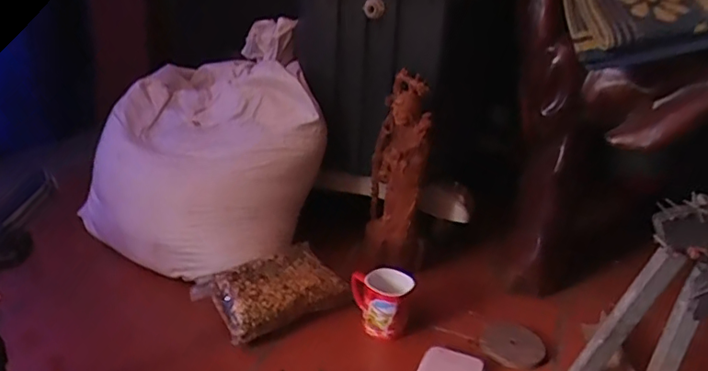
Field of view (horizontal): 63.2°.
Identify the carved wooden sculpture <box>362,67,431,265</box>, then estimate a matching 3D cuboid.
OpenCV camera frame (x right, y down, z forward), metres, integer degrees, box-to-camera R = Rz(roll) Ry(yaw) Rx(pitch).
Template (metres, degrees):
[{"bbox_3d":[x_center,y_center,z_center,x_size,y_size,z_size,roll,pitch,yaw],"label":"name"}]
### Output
[{"bbox_3d":[0.078,-0.024,1.031,0.099,0.318,0.122,6,22,4],"label":"carved wooden sculpture"}]

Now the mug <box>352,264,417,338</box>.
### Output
[{"bbox_3d":[0.043,0.185,0.918,0.099,0.085,0.082,5,23,4],"label":"mug"}]

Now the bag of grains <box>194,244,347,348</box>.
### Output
[{"bbox_3d":[-0.132,0.170,0.940,0.216,0.069,0.138,-16,29,-37],"label":"bag of grains"}]

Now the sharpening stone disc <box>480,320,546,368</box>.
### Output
[{"bbox_3d":[0.251,0.249,0.912,0.094,0.006,0.111,9,24,15],"label":"sharpening stone disc"}]

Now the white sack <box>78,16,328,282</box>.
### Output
[{"bbox_3d":[-0.302,-0.079,1.129,0.428,0.330,0.475,-3,24,-20],"label":"white sack"}]

